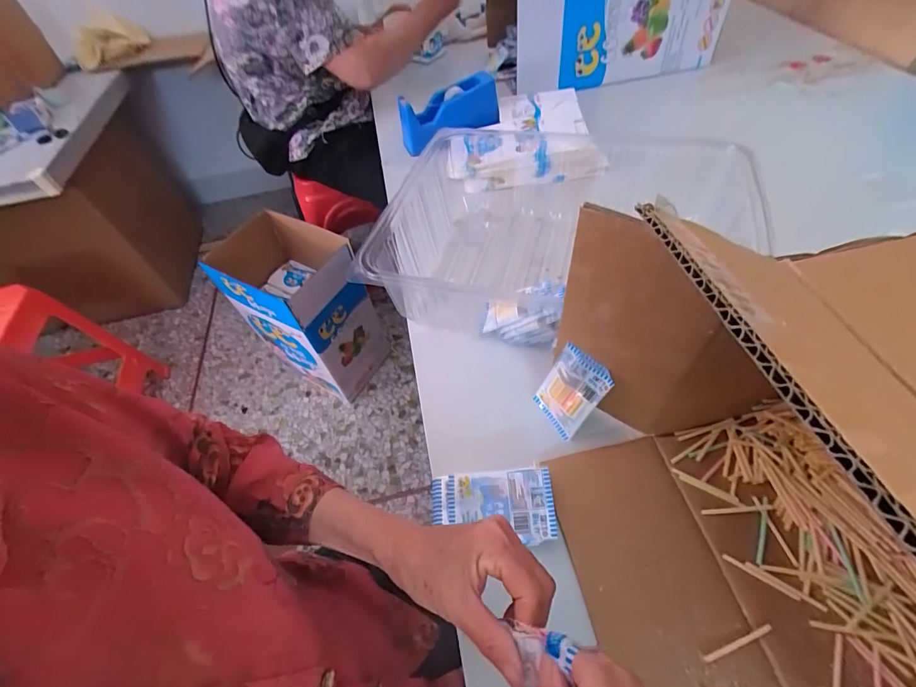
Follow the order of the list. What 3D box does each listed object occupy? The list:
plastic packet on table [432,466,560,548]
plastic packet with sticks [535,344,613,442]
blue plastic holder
[{"bbox_3d":[0.034,0.164,0.414,0.119,0.022,0.067,-4,53,3],"label":"plastic packet on table"},{"bbox_3d":[0.121,0.053,0.451,0.008,0.105,0.062,-22,57,-34],"label":"plastic packet with sticks"},{"bbox_3d":[-0.024,-0.459,0.829,0.208,0.118,0.064,-17,52,13],"label":"blue plastic holder"}]

